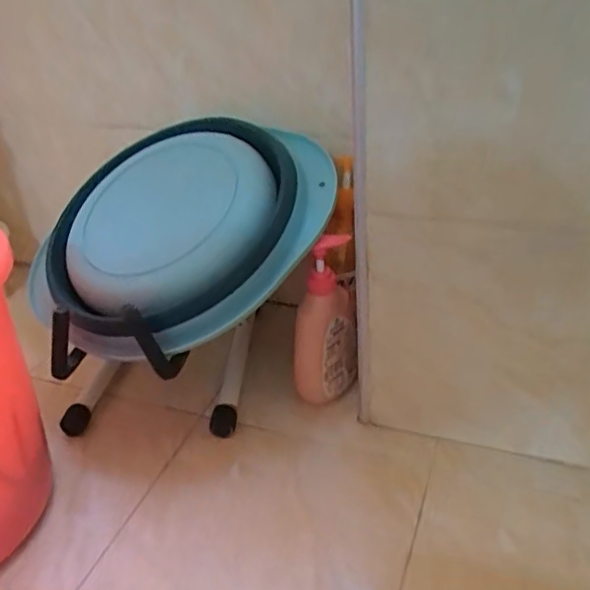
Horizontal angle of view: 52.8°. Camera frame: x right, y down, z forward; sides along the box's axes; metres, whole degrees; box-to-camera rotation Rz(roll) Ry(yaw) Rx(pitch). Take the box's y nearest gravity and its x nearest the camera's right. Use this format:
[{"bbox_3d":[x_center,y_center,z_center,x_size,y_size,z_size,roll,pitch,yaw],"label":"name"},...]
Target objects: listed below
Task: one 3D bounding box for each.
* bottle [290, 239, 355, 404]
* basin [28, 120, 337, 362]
[{"bbox_3d":[0.034,0.036,0.741,0.079,0.230,0.066,-3,31,3],"label":"bottle"},{"bbox_3d":[-0.157,-0.090,0.744,0.357,0.055,0.357,-8,56,12],"label":"basin"}]

